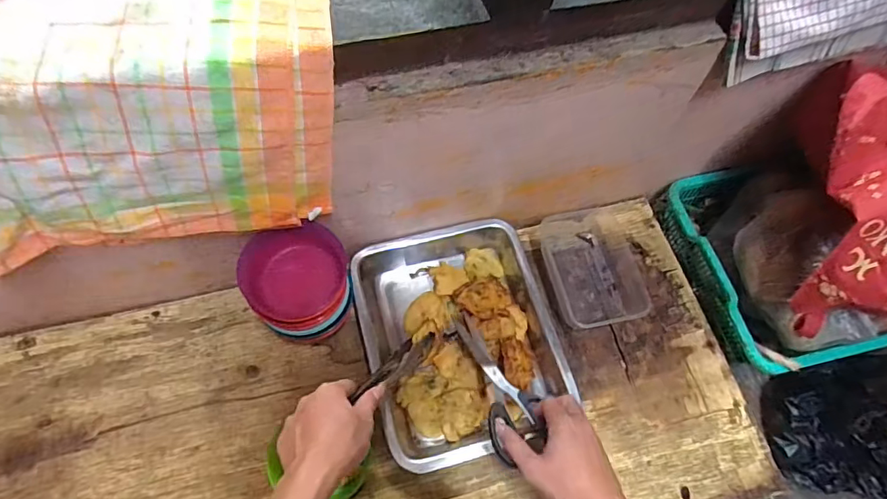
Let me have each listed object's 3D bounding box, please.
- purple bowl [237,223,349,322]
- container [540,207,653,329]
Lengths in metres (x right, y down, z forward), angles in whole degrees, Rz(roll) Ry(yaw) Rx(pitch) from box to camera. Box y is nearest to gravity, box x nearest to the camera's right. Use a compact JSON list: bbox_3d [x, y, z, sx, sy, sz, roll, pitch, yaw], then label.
[{"bbox_3d":[-0.175,0.025,0.595,0.114,0.053,0.106,-2,96,-19],"label":"purple bowl"},{"bbox_3d":[0.219,0.021,0.736,0.126,0.029,0.176,-10,69,1],"label":"container"}]

